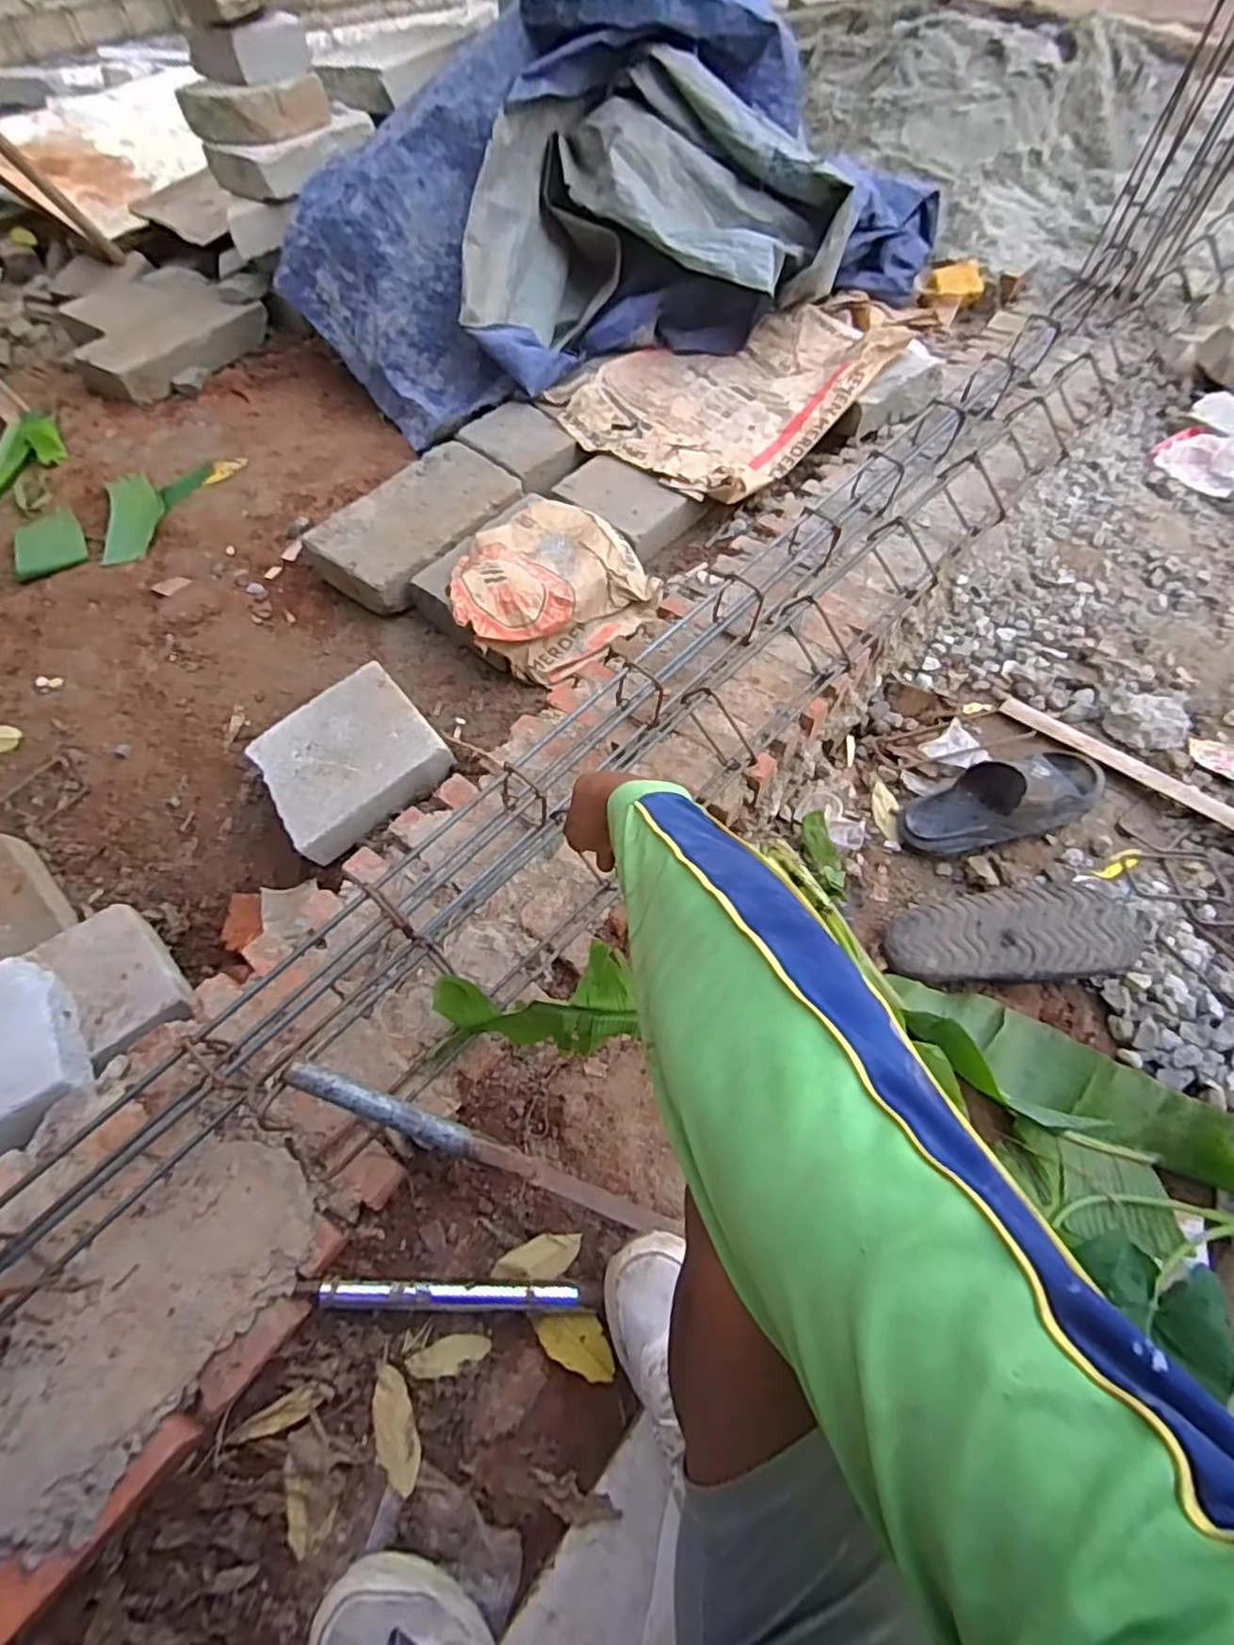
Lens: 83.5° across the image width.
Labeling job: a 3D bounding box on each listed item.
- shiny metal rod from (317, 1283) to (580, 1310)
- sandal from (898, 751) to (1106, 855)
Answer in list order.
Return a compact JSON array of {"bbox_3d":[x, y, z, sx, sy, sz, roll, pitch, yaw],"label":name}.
[{"bbox_3d":[-0.154,0.440,0.641,0.233,0.020,0.022,1,58,0],"label":"shiny metal rod"},{"bbox_3d":[0.543,-0.036,0.982,0.278,0.083,0.115,-19,63,9],"label":"sandal"}]

